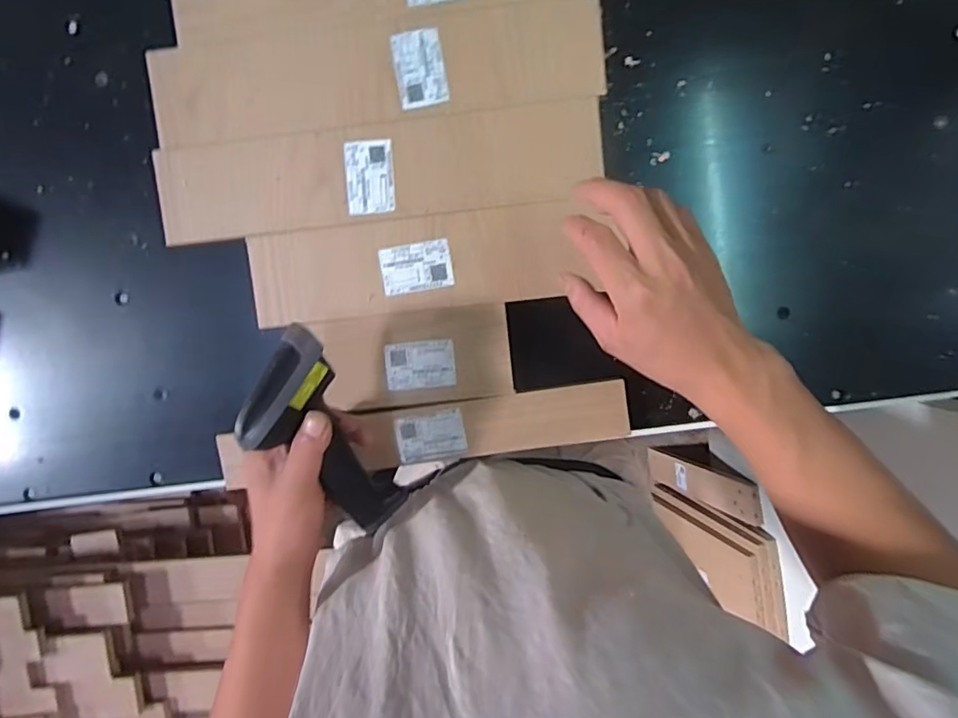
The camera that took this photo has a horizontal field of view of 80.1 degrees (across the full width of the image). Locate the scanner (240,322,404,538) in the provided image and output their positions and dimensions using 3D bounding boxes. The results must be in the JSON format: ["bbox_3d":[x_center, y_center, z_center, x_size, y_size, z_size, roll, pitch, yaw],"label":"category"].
[{"bbox_3d":[-0.122,0.063,0.426,0.076,0.050,0.172,-18,123,4],"label":"scanner"}]

